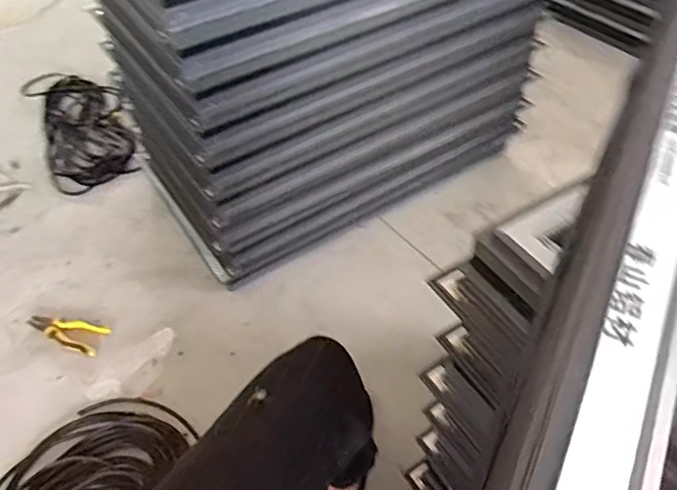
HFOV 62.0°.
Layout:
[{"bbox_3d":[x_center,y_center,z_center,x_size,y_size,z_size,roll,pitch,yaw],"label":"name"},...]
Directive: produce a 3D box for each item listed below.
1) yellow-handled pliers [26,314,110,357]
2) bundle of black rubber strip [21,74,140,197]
[{"bbox_3d":[-0.597,0.192,1.228,0.180,0.025,0.072,9,48,11],"label":"yellow-handled pliers"},{"bbox_3d":[-0.797,-0.377,1.750,0.263,0.116,0.599,-24,51,-18],"label":"bundle of black rubber strip"}]

